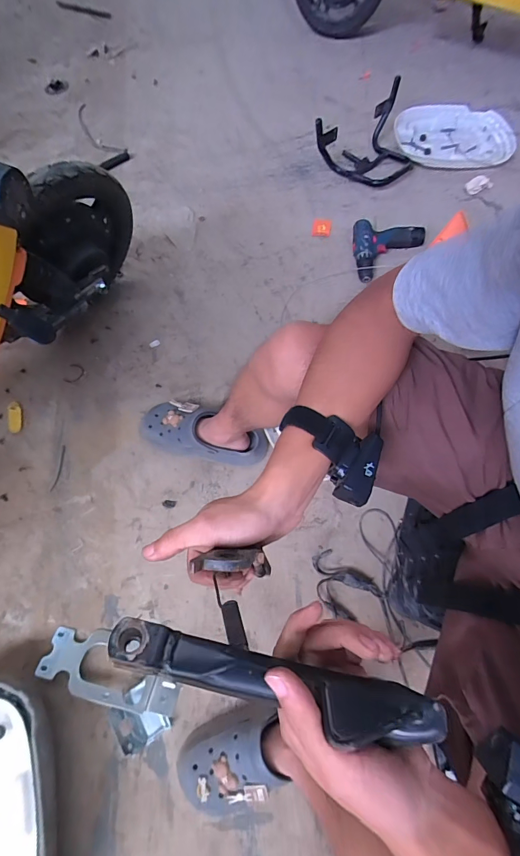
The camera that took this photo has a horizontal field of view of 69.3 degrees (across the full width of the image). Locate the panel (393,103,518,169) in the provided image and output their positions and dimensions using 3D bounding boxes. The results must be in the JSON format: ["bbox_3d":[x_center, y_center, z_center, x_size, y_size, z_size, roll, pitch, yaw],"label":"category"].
[{"bbox_3d":[0.654,-0.995,1.274,0.389,0.043,0.335,12,67,5],"label":"panel"}]

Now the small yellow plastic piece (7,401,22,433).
[{"bbox_3d":[-0.561,-0.025,0.863,0.025,0.016,0.071,-9,79,-4],"label":"small yellow plastic piece"}]

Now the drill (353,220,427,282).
[{"bbox_3d":[0.358,-0.484,1.039,0.199,0.055,0.183,3,66,1],"label":"drill"}]

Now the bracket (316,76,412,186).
[{"bbox_3d":[0.346,-0.904,1.160,0.283,0.136,0.302,20,68,9],"label":"bracket"}]

